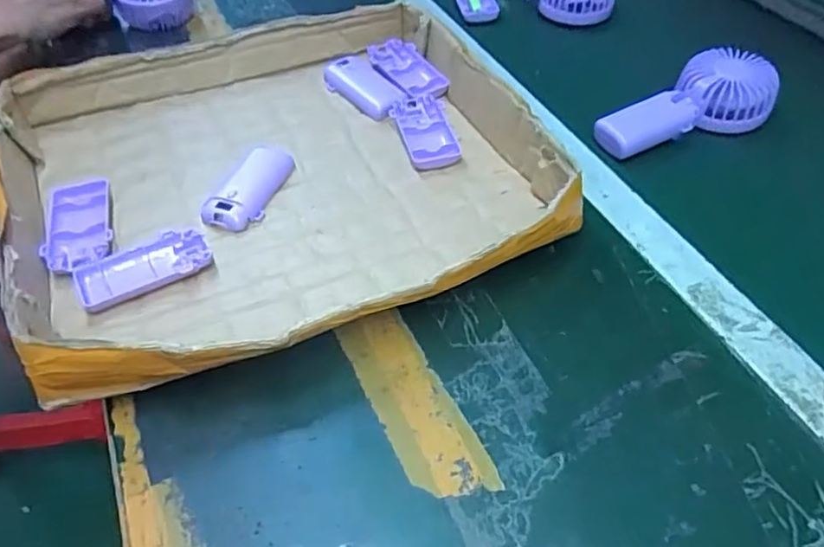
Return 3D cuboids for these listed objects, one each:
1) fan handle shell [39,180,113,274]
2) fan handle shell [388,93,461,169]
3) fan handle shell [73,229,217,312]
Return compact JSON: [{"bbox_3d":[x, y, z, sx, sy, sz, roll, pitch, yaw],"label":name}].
[{"bbox_3d":[-0.260,-0.036,0.478,0.048,0.013,0.091,-15,51,-13],"label":"fan handle shell"},{"bbox_3d":[0.012,-0.131,0.565,0.048,0.011,0.096,-10,50,-9],"label":"fan handle shell"},{"bbox_3d":[-0.198,-0.004,0.455,0.094,0.009,0.047,-24,53,-20],"label":"fan handle shell"}]

